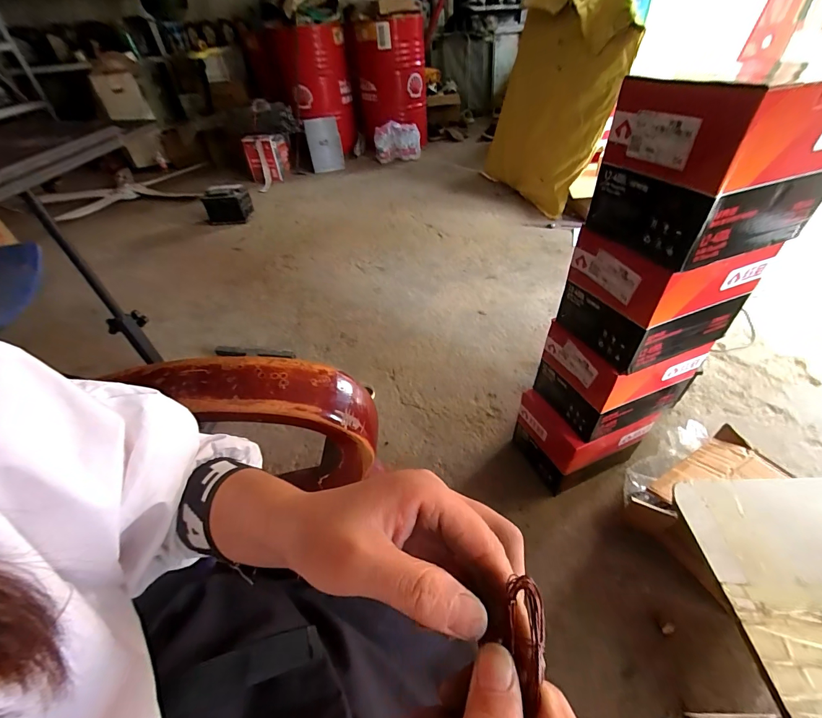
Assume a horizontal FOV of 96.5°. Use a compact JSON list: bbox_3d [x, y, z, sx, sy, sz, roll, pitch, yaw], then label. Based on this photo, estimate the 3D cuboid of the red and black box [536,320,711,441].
[{"bbox_3d":[0.434,0.021,0.782,0.248,0.196,0.178,-16,44,-10],"label":"red and black box"}]

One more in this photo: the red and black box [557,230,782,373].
[{"bbox_3d":[0.433,-0.125,0.642,0.242,0.190,0.181,-16,44,-11],"label":"red and black box"}]

